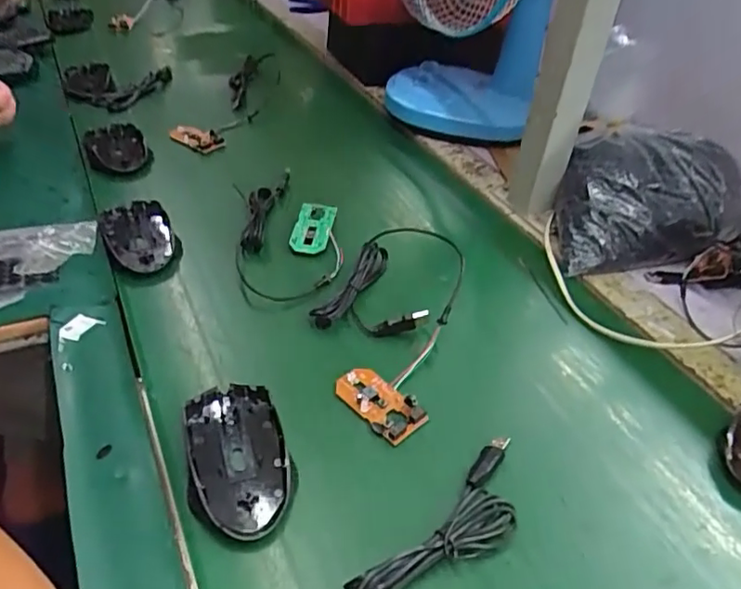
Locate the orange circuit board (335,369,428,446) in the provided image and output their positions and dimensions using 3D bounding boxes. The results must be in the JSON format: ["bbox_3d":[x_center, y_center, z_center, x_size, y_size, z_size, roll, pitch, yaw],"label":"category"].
[{"bbox_3d":[0.006,0.078,0.432,0.034,0.014,0.067,-26,49,-33],"label":"orange circuit board"}]

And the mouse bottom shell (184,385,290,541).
[{"bbox_3d":[-0.086,0.101,0.385,0.057,0.013,0.112,-9,42,-18],"label":"mouse bottom shell"}]

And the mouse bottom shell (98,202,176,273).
[{"bbox_3d":[-0.220,-0.056,0.567,0.060,0.019,0.098,-14,44,-23],"label":"mouse bottom shell"}]

